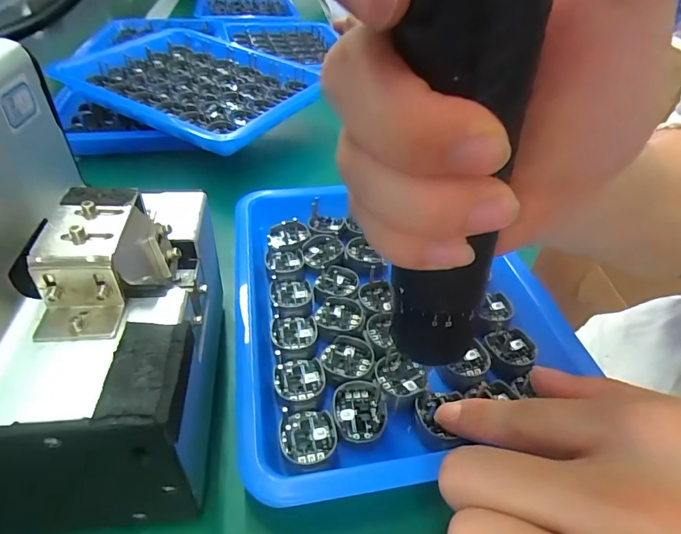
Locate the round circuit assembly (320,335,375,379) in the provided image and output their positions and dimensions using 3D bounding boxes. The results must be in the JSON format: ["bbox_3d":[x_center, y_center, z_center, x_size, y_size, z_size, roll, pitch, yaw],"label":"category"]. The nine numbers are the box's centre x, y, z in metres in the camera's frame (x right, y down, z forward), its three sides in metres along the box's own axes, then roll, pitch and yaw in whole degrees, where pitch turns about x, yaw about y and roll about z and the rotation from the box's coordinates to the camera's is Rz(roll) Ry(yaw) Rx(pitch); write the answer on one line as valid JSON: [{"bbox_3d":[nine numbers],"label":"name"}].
[{"bbox_3d":[0.004,0.047,0.225,0.027,0.005,0.024,-7,41,-9],"label":"round circuit assembly"}]

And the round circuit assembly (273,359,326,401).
[{"bbox_3d":[-0.021,0.055,0.213,0.025,0.004,0.023,1,41,0],"label":"round circuit assembly"}]

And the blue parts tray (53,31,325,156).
[{"bbox_3d":[-0.147,-0.182,0.420,0.240,0.033,0.162,22,45,23],"label":"blue parts tray"}]

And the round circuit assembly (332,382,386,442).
[{"bbox_3d":[0.009,0.067,0.203,0.024,0.005,0.028,1,41,0],"label":"round circuit assembly"}]

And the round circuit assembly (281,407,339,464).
[{"bbox_3d":[-0.014,0.075,0.192,0.025,0.004,0.024,1,41,0],"label":"round circuit assembly"}]

